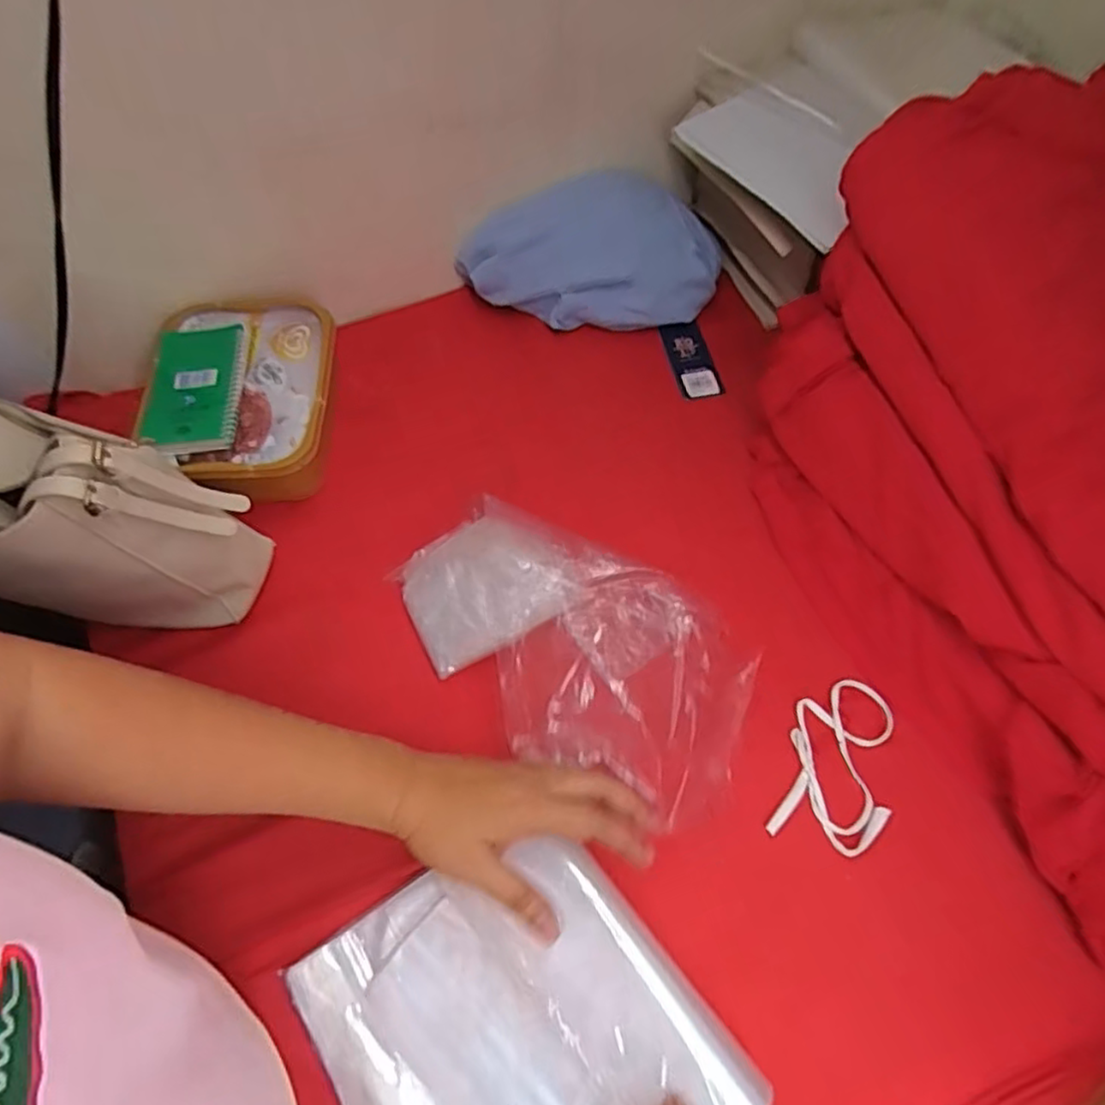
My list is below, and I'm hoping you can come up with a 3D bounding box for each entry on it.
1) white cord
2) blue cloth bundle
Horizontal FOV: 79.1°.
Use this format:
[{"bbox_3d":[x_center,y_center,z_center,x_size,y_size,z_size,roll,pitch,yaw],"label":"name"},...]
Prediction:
[{"bbox_3d":[0.231,0.168,0.539,0.081,0.006,0.142,21,62,8],"label":"white cord"},{"bbox_3d":[0.043,-0.343,0.756,0.294,0.101,0.147,5,61,-1],"label":"blue cloth bundle"}]

